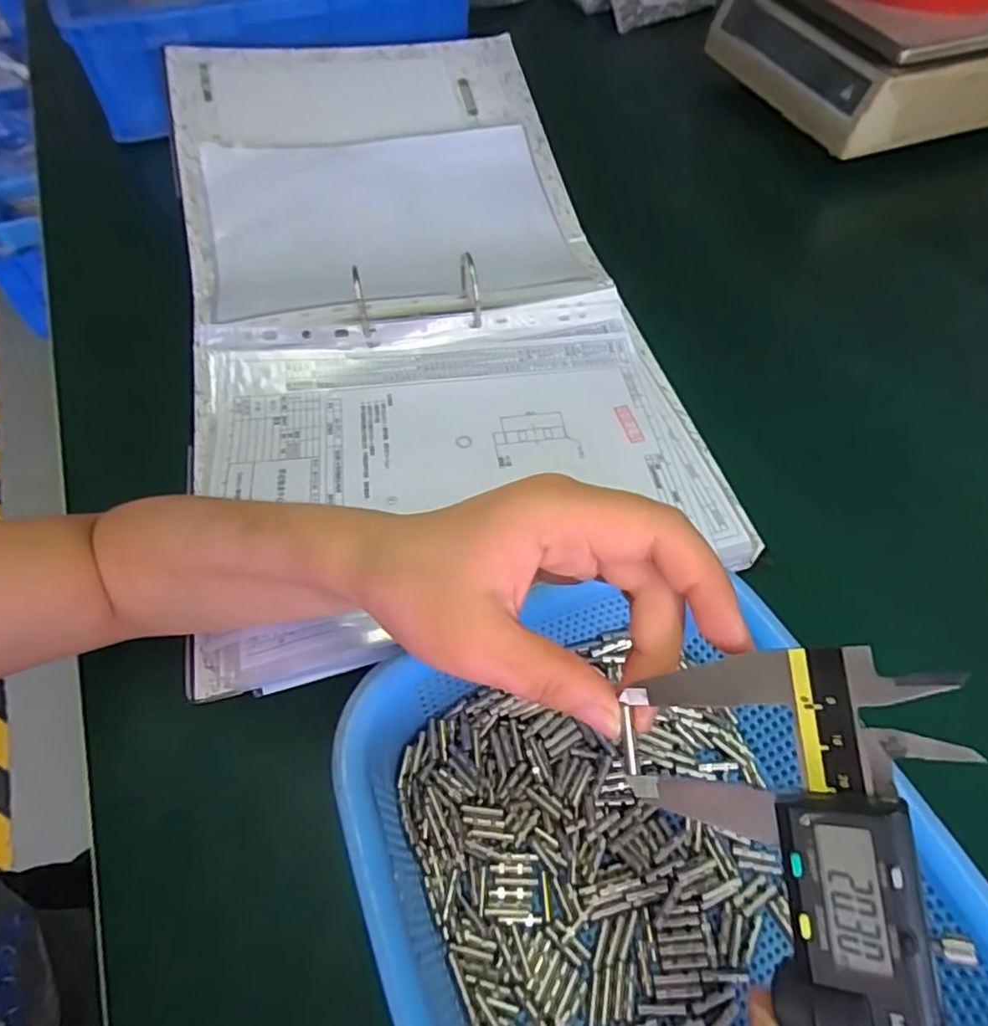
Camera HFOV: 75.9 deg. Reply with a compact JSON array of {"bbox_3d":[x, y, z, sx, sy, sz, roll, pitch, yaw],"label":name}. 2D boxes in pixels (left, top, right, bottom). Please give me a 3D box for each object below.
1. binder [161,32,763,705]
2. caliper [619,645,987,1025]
[{"bbox_3d":[-0.071,-0.197,0.507,0.345,0.061,0.614,-12,58,-8],"label":"binder"},{"bbox_3d":[0.081,0.175,0.149,0.078,0.013,0.278,-10,79,35],"label":"caliper"}]

